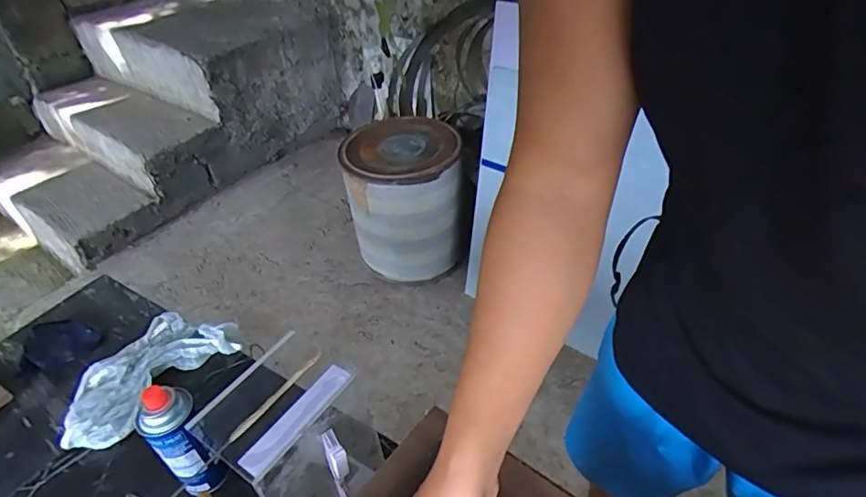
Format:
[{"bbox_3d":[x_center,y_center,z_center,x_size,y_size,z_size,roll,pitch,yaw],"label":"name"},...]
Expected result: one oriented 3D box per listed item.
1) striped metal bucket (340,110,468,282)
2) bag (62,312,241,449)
[{"bbox_3d":[-0.095,-0.171,1.818,0.393,0.442,0.419,-2,39,2],"label":"striped metal bucket"},{"bbox_3d":[-0.475,0.204,0.850,0.125,0.052,0.288,23,45,29],"label":"bag"}]

